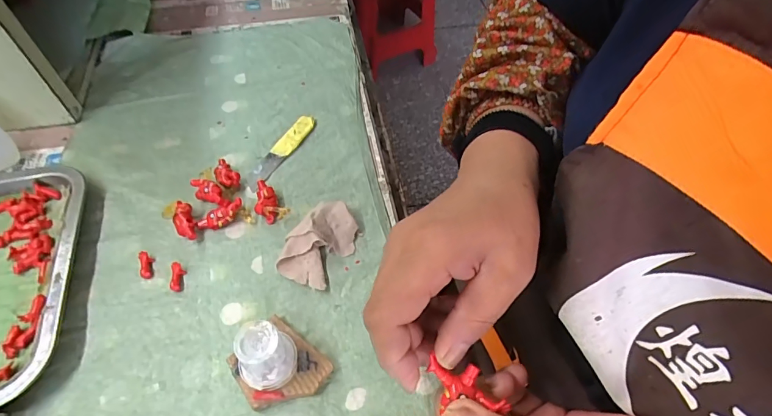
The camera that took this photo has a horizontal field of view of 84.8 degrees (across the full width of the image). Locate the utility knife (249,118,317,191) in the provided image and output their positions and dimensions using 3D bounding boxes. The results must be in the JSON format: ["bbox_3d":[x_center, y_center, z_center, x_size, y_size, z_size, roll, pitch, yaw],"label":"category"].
[{"bbox_3d":[-0.104,-0.058,0.416,0.021,0.007,0.099,26,57,16],"label":"utility knife"}]

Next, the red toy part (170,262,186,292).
[{"bbox_3d":[-0.167,0.055,0.339,0.009,0.007,0.023,-5,54,-6],"label":"red toy part"}]

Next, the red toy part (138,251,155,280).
[{"bbox_3d":[-0.195,0.046,0.345,0.010,0.007,0.023,-9,54,-8],"label":"red toy part"}]

